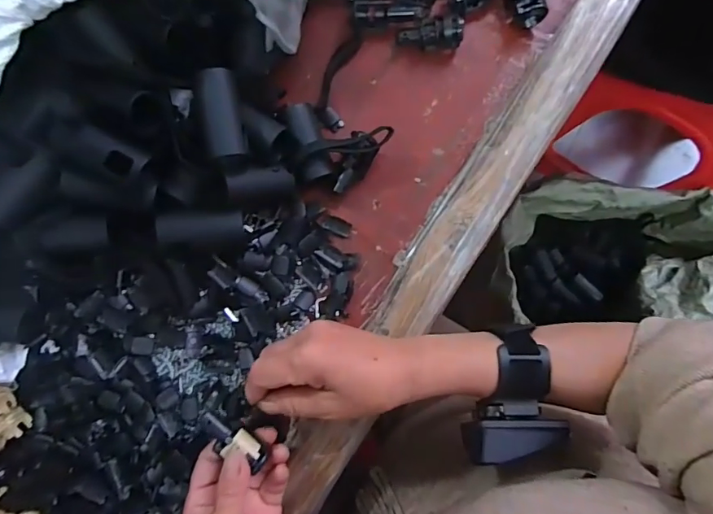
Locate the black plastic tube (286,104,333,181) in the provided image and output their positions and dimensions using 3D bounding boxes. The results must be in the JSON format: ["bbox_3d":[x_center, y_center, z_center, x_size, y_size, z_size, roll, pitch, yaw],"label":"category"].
[{"bbox_3d":[-0.037,-0.093,0.371,0.023,0.019,0.063,-14,87,-1],"label":"black plastic tube"}]

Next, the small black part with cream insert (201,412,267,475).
[{"bbox_3d":[-0.084,0.125,0.313,0.051,0.014,0.015,31,87,3],"label":"small black part with cream insert"}]

